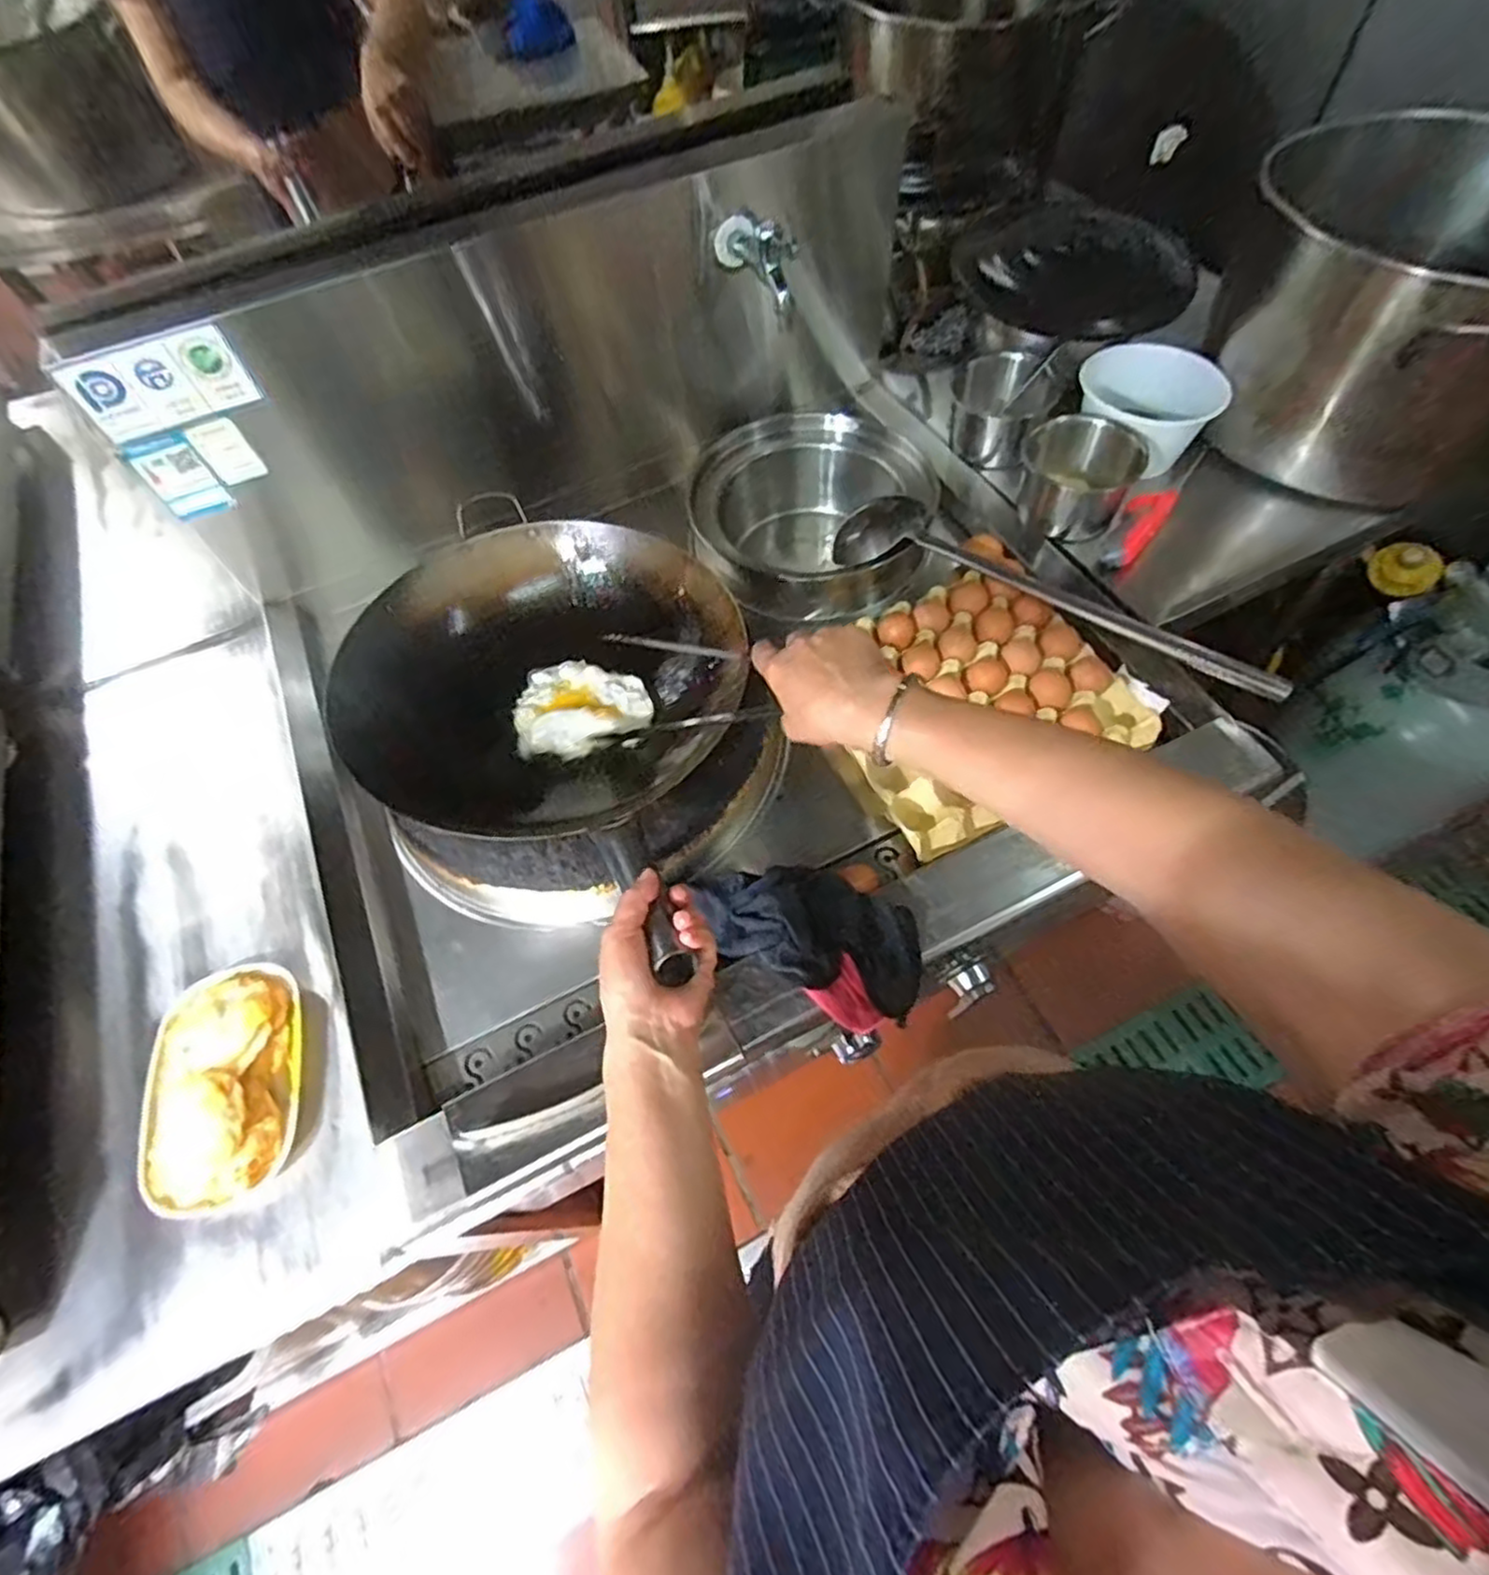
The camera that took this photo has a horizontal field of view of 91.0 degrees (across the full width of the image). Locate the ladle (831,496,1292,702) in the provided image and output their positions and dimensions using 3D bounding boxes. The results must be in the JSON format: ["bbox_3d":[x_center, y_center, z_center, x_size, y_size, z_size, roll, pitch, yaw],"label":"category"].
[{"bbox_3d":[0.326,-0.211,0.806,0.490,0.067,0.084,30,66,19],"label":"ladle"}]

